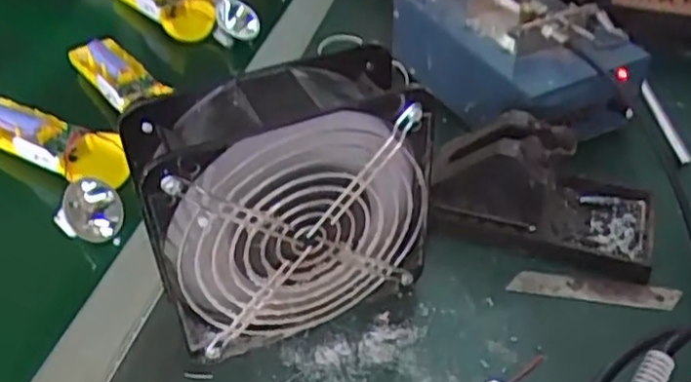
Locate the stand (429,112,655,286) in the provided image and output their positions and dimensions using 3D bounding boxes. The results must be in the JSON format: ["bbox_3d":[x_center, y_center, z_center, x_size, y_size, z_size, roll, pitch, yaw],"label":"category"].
[{"bbox_3d":[0.132,-0.007,0.465,0.142,0.069,0.080,11,42,15],"label":"stand"}]

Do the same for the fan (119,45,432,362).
[{"bbox_3d":[-0.032,0.010,0.388,0.147,0.152,0.060,-20,44,-20],"label":"fan"}]

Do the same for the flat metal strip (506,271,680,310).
[{"bbox_3d":[0.154,0.062,0.439,0.100,0.006,0.015,6,41,9],"label":"flat metal strip"}]

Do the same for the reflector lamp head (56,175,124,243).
[{"bbox_3d":[-0.178,0.013,0.491,0.042,0.029,0.052,-17,43,-18],"label":"reflector lamp head"}]

